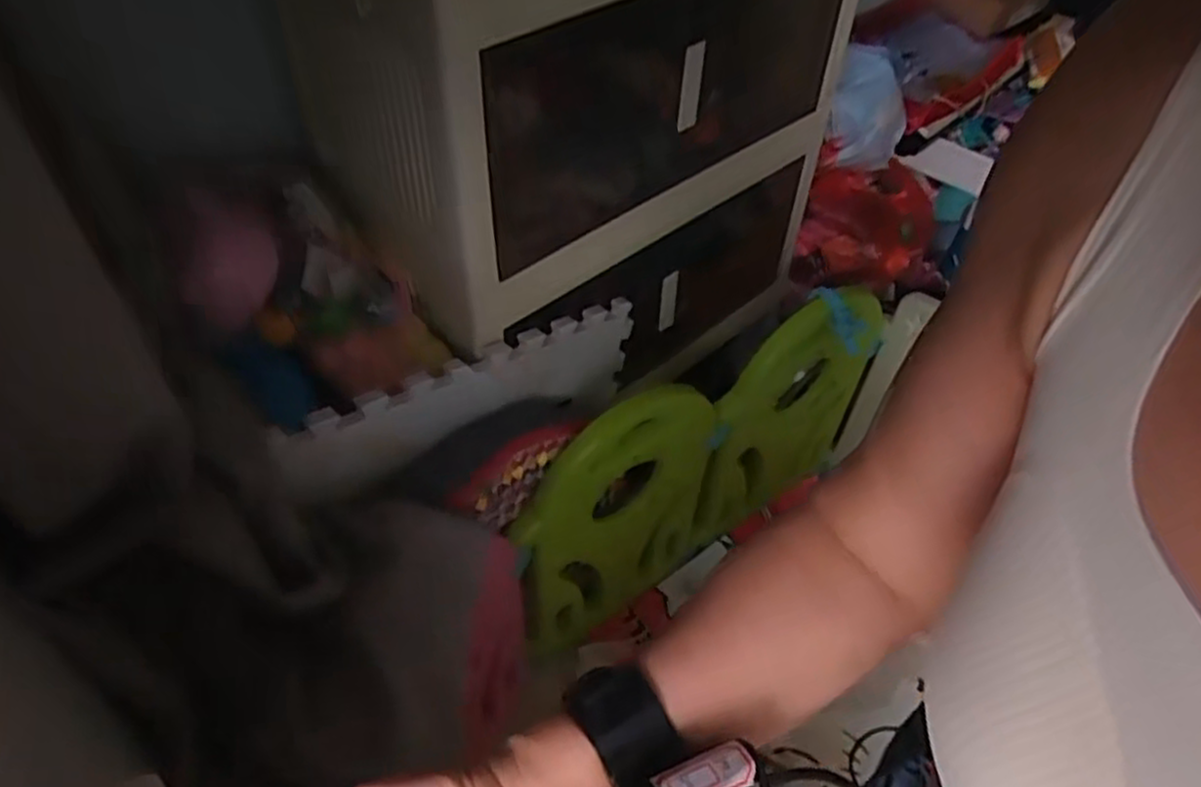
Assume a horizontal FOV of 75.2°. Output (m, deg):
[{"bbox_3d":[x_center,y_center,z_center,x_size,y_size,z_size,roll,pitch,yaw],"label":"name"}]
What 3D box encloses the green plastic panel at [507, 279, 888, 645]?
[{"bbox_3d":[0.189,0.128,1.319,0.745,0.563,0.067,-29,56,-25],"label":"green plastic panel"}]

